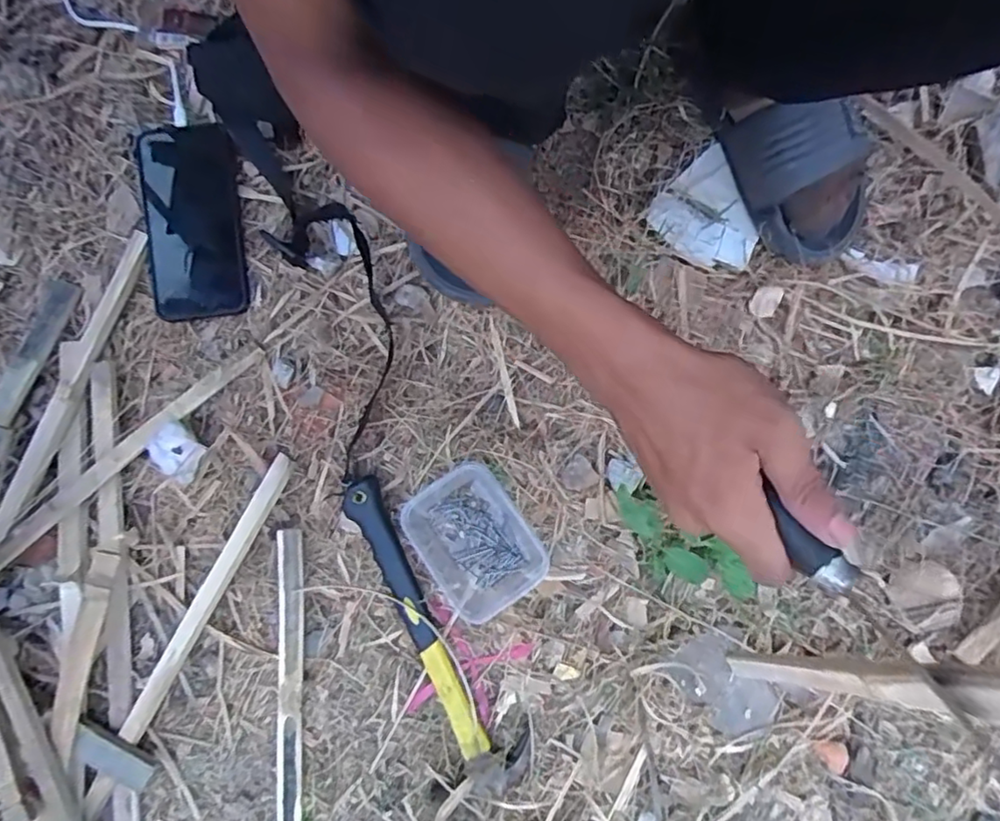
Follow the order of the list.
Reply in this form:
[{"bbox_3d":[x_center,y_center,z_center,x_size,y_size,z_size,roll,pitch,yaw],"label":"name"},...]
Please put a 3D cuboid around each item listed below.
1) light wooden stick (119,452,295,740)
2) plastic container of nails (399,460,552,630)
[{"bbox_3d":[-0.236,0.151,0.502,0.018,0.008,0.255,30,89,-19],"label":"light wooden stick"},{"bbox_3d":[-0.022,0.105,0.495,0.086,0.045,0.109,-32,80,-5],"label":"plastic container of nails"}]

